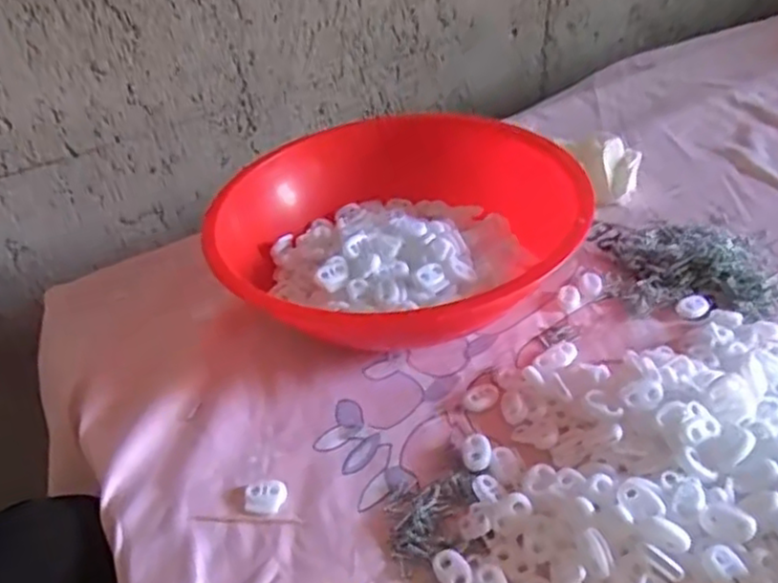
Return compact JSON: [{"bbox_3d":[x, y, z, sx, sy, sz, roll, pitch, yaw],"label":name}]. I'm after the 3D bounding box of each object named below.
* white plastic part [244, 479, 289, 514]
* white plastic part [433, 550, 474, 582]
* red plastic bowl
[{"bbox_3d":[-0.066,0.111,0.371,0.022,0.006,0.019,-10,38,-3],"label":"white plastic part"},{"bbox_3d":[0.030,0.131,0.326,0.014,0.006,0.021,-27,42,-23],"label":"white plastic part"},{"bbox_3d":[0.010,-0.037,0.492,0.240,0.082,0.240,-5,38,4],"label":"red plastic bowl"}]

